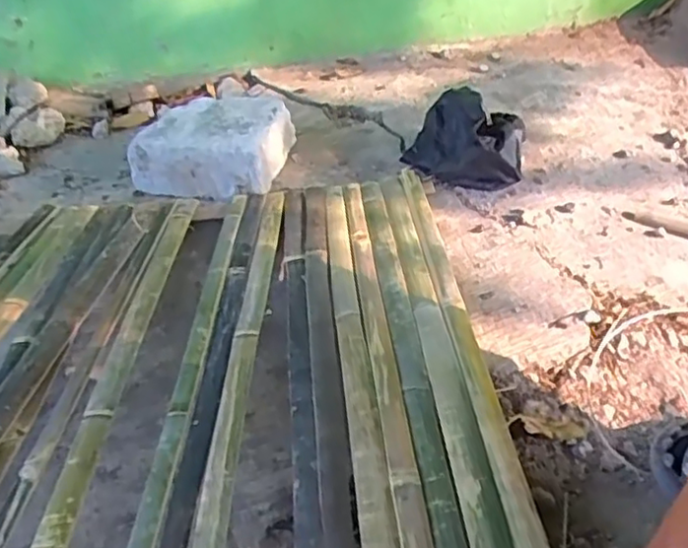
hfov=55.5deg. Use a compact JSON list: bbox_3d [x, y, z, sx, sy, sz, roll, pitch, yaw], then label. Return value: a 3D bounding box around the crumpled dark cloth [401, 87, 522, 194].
[{"bbox_3d":[0.184,-0.213,1.022,0.182,0.115,0.138,5,40,6],"label":"crumpled dark cloth"}]

